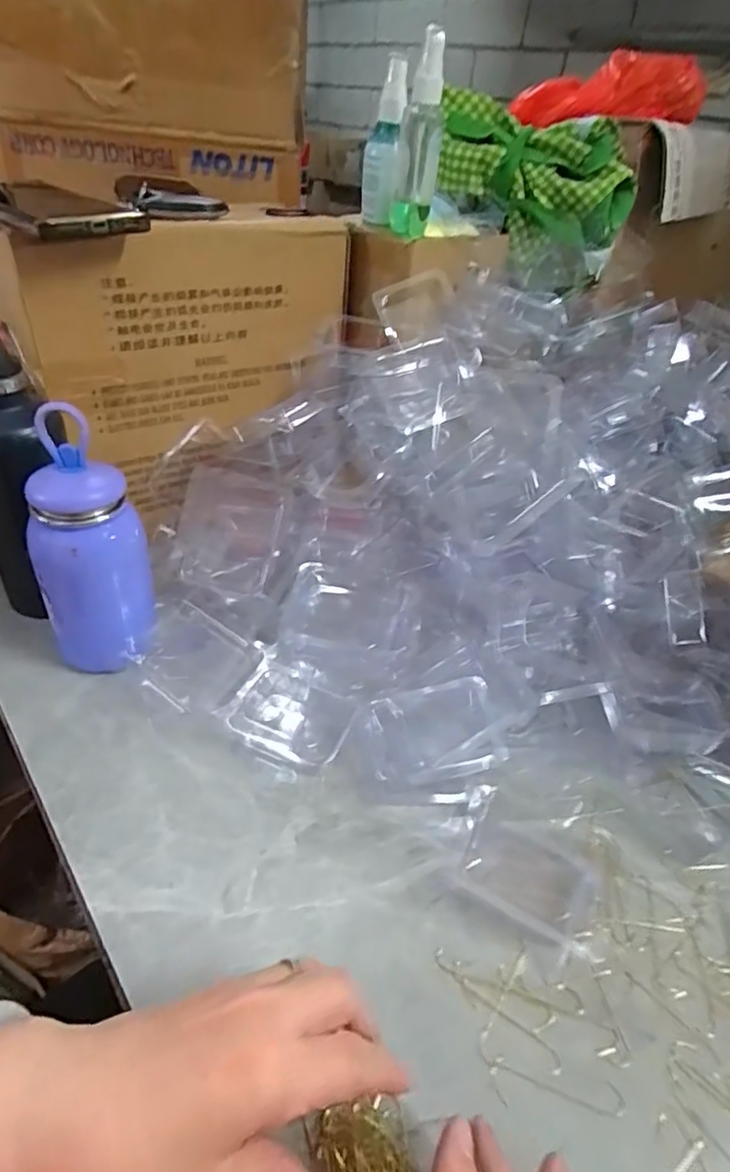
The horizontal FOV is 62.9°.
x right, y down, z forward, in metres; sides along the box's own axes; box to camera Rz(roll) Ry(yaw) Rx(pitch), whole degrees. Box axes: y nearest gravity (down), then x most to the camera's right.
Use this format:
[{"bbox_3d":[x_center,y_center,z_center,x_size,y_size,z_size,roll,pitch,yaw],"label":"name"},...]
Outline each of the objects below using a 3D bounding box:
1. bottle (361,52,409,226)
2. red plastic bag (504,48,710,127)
[{"bbox_3d":[0.015,-0.379,0.512,0.030,0.115,0.038,5,38,-3],"label":"bottle"},{"bbox_3d":[0.260,-0.530,0.643,0.198,0.071,0.047,14,39,8],"label":"red plastic bag"}]

